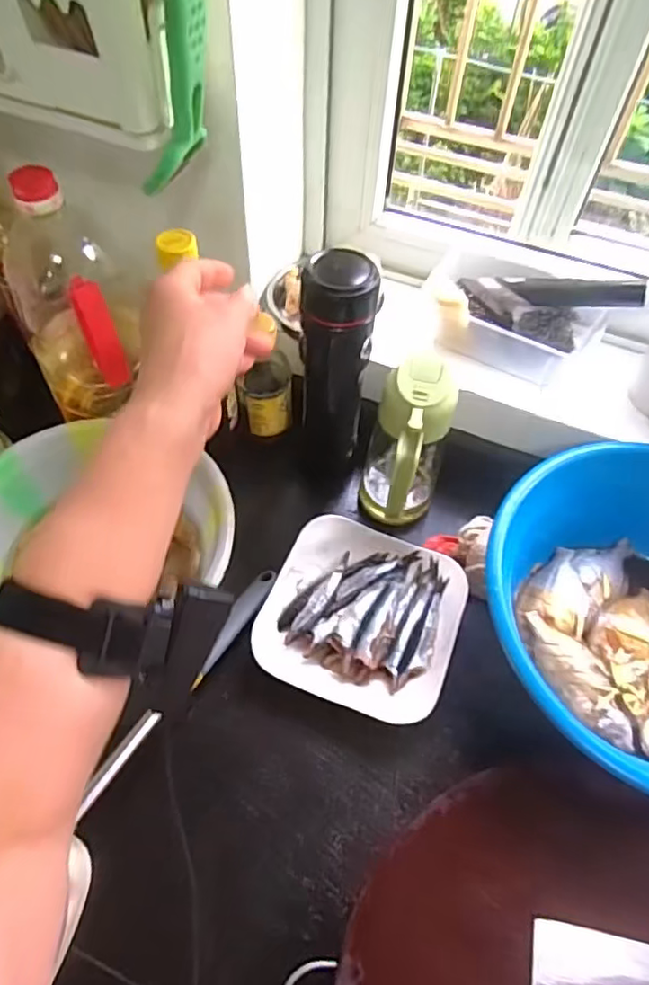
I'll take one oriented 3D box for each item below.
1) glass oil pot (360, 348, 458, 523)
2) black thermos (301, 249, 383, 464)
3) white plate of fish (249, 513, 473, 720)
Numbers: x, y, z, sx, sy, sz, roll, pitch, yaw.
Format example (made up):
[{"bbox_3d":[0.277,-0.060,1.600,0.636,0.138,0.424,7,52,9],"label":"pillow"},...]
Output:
[{"bbox_3d":[0.071,-0.033,0.542,0.069,0.166,0.085,16,57,9],"label":"glass oil pot"},{"bbox_3d":[0.009,-0.113,0.566,0.060,0.260,0.056,2,56,-1],"label":"black thermos"},{"bbox_3d":[0.035,0.113,0.545,0.169,0.041,0.162,18,57,10],"label":"white plate of fish"}]

